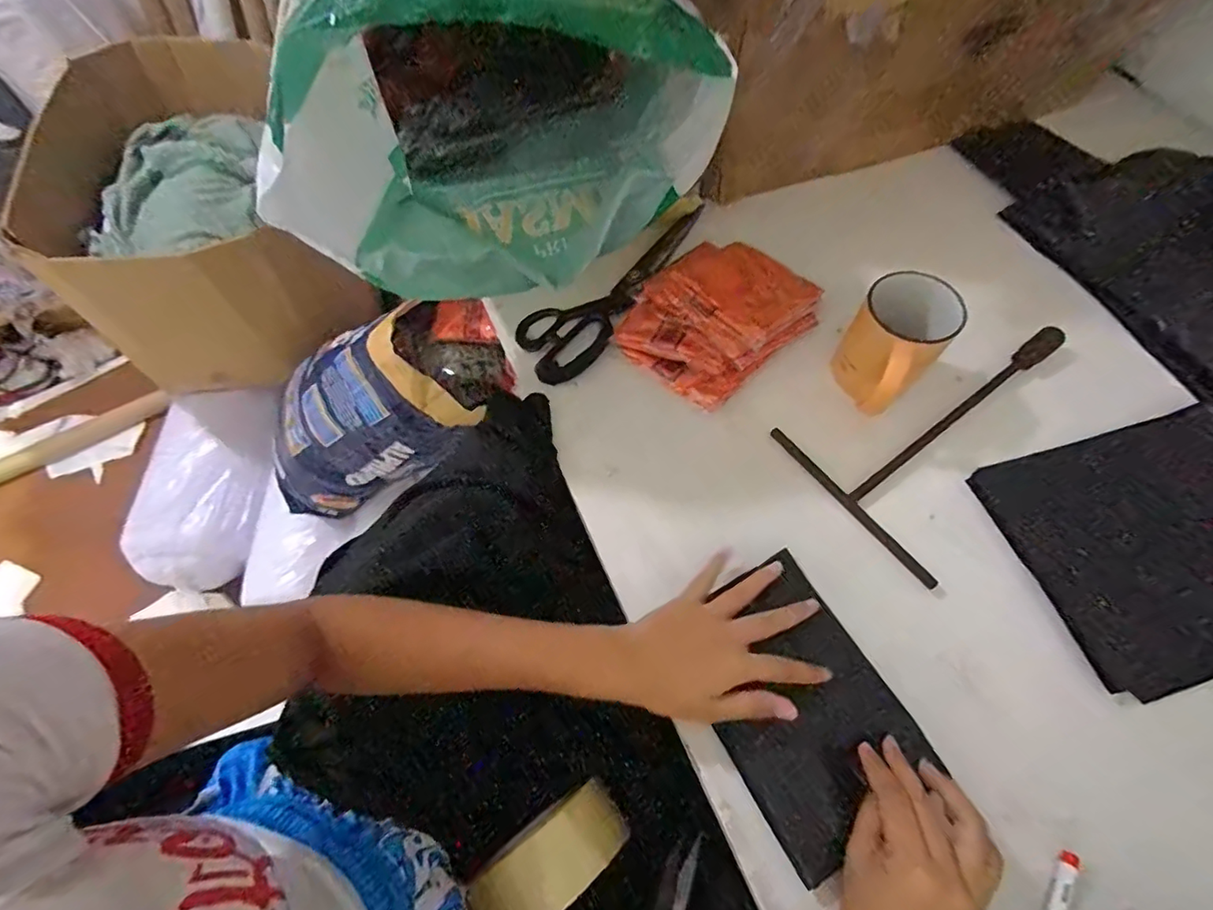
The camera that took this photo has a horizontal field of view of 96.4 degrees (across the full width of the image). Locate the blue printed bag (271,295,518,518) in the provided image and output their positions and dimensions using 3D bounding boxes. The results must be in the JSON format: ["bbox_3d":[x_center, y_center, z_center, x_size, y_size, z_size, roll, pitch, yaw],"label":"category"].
[{"bbox_3d":[-0.487,-0.083,1.065,0.660,0.193,0.225,-30,59,35],"label":"blue printed bag"}]

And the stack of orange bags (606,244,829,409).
[{"bbox_3d":[0.112,-0.145,0.543,0.146,0.039,0.184,39,72,18],"label":"stack of orange bags"}]

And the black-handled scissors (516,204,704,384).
[{"bbox_3d":[0.005,-0.191,0.588,0.089,0.024,0.279,30,69,15],"label":"black-handled scissors"}]

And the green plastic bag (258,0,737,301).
[{"bbox_3d":[-0.097,-0.313,0.472,0.300,0.226,0.291,-12,65,-4],"label":"green plastic bag"}]

